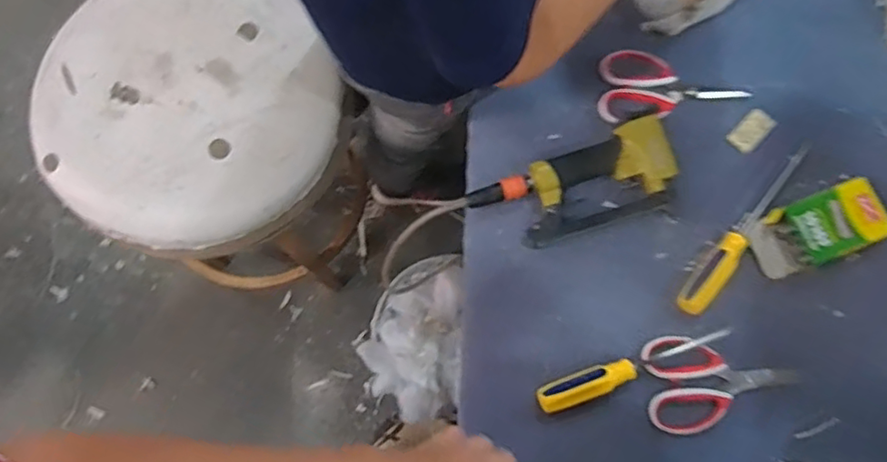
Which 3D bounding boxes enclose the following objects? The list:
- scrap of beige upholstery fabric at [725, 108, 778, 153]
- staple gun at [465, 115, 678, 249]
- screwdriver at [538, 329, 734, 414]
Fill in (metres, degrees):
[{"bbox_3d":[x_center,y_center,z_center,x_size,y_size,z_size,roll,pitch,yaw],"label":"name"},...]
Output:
[{"bbox_3d":[0.404,-0.132,0.797,0.062,0.009,0.035,-42,78,-11],"label":"scrap of beige upholstery fabric"},{"bbox_3d":[0.164,-0.048,0.746,0.248,0.049,0.107,-20,75,-6],"label":"staple gun"},{"bbox_3d":[0.221,0.156,0.699,0.233,0.022,0.033,-18,75,-6],"label":"screwdriver"}]

